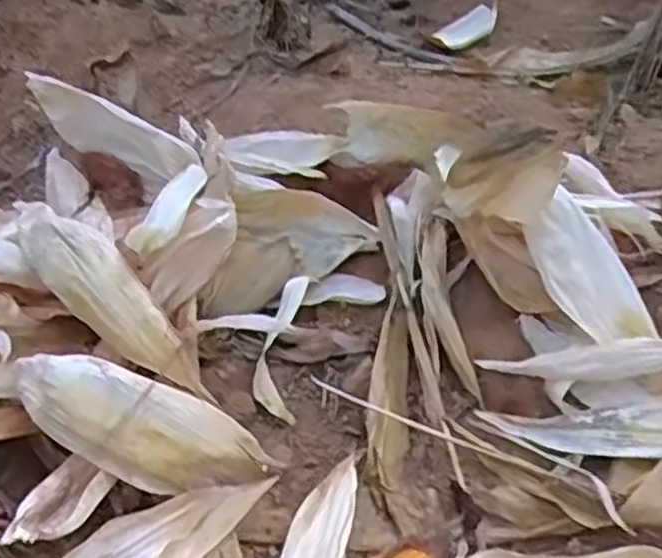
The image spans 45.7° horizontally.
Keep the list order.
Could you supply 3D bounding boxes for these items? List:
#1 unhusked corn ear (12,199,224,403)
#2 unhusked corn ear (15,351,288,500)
[{"bbox_3d":[-0.201,0.016,0.699,0.239,0.049,0.066,45,55,8],"label":"unhusked corn ear"},{"bbox_3d":[-0.144,0.126,0.642,0.233,0.047,0.072,27,34,-23],"label":"unhusked corn ear"}]

